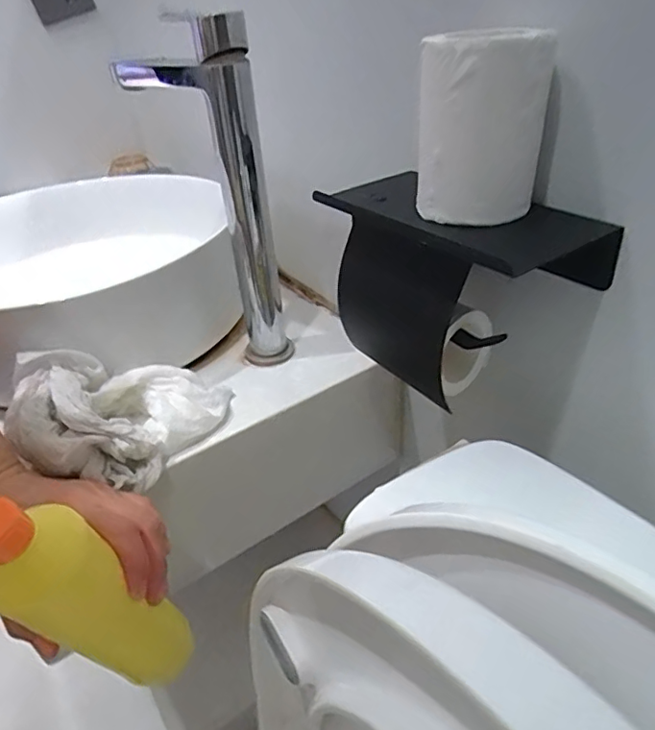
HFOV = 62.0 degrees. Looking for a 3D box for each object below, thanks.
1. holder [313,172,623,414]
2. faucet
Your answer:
[{"bbox_3d":[0.089,-0.050,0.383,0.100,0.138,0.166,-26,40,-26],"label":"holder"},{"bbox_3d":[-0.097,-0.133,0.486,0.110,0.284,0.050,19,42,31],"label":"faucet"}]

